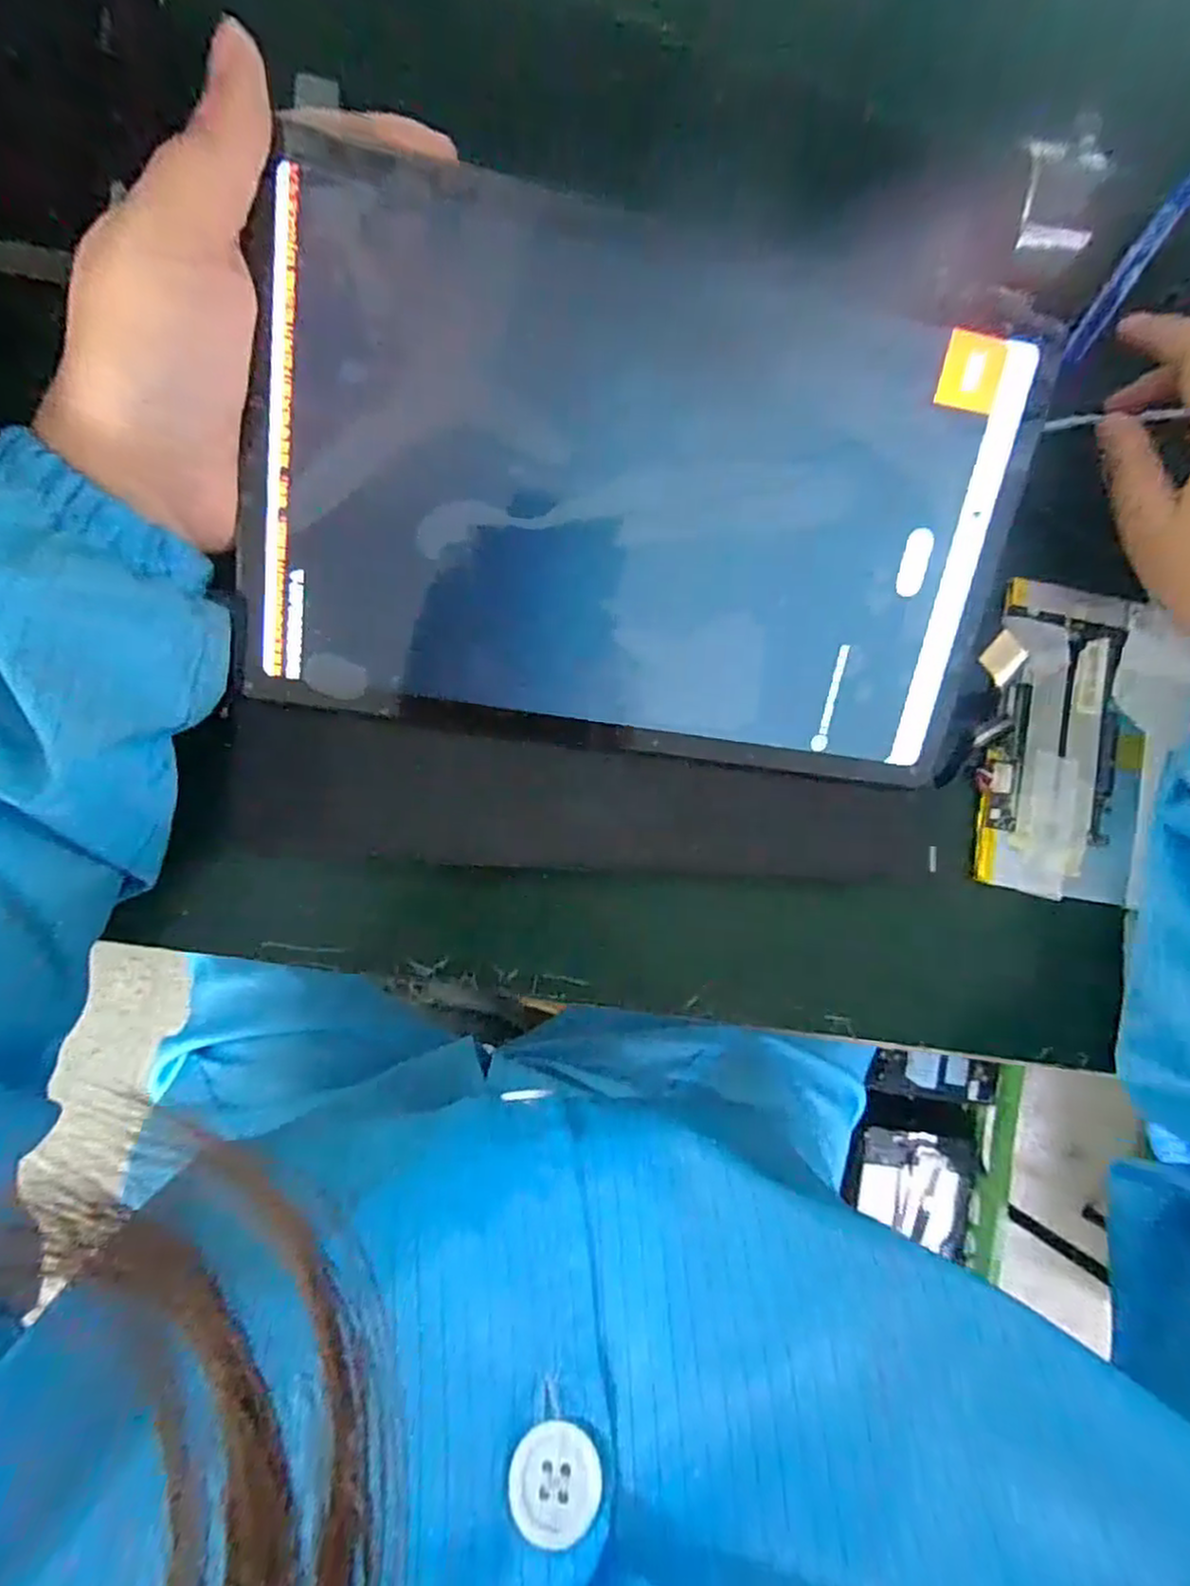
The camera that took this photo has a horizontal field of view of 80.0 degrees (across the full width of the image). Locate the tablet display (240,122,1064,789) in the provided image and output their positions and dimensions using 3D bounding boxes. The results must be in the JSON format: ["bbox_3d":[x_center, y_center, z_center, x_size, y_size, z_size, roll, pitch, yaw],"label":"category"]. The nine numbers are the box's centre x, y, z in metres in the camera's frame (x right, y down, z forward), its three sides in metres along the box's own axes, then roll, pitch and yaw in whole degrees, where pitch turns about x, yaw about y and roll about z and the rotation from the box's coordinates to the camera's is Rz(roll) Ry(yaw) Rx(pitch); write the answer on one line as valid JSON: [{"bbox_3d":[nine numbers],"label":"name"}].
[{"bbox_3d":[0.018,-0.087,0.225,0.234,0.012,0.148,7,109,-10],"label":"tablet display"}]

